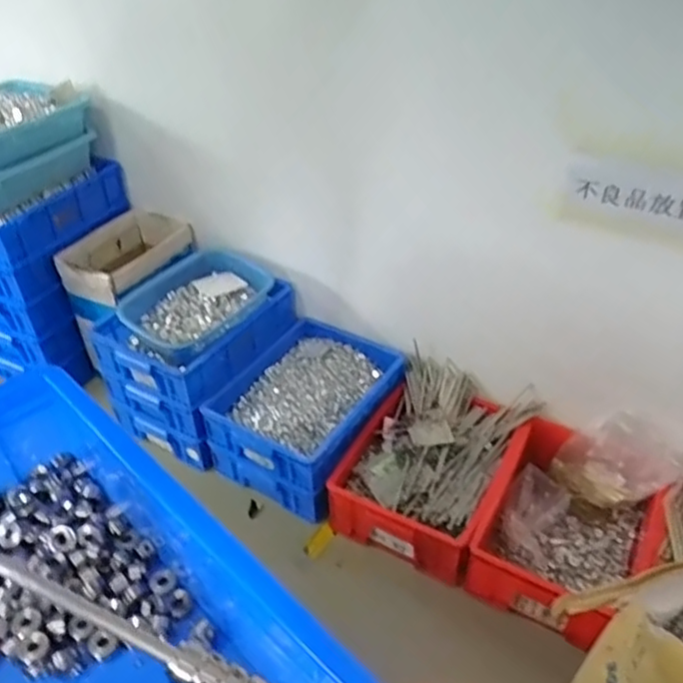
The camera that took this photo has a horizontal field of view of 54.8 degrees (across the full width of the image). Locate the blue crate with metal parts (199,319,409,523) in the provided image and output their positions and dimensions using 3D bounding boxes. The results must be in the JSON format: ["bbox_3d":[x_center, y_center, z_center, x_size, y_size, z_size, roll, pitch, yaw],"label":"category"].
[{"bbox_3d":[-0.079,0.163,1.599,0.340,0.174,0.452,17,41,21],"label":"blue crate with metal parts"}]

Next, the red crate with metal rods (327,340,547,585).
[{"bbox_3d":[0.213,0.243,1.484,0.331,0.163,0.489,20,42,24],"label":"red crate with metal rods"}]

